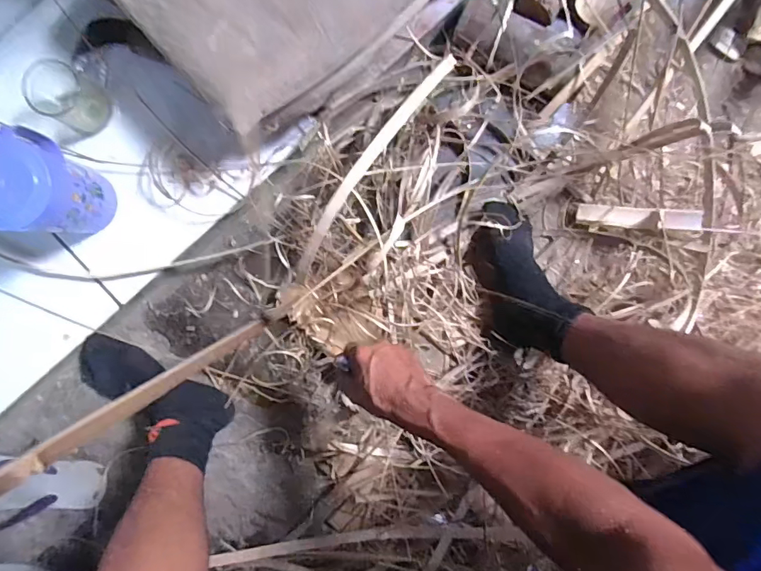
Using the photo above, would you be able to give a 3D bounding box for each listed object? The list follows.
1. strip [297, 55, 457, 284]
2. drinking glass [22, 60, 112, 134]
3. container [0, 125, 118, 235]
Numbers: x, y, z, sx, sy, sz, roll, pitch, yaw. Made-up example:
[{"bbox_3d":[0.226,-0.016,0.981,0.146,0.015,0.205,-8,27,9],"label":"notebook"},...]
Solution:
[{"bbox_3d":[-0.011,-0.164,0.615,0.026,0.067,0.367,35,91,-2],"label":"strip"},{"bbox_3d":[-0.431,-0.257,0.638,0.078,0.065,0.074,0,92,-1],"label":"drinking glass"},{"bbox_3d":[-0.422,-0.124,0.597,0.090,0.166,0.122,13,92,-1],"label":"container"}]

